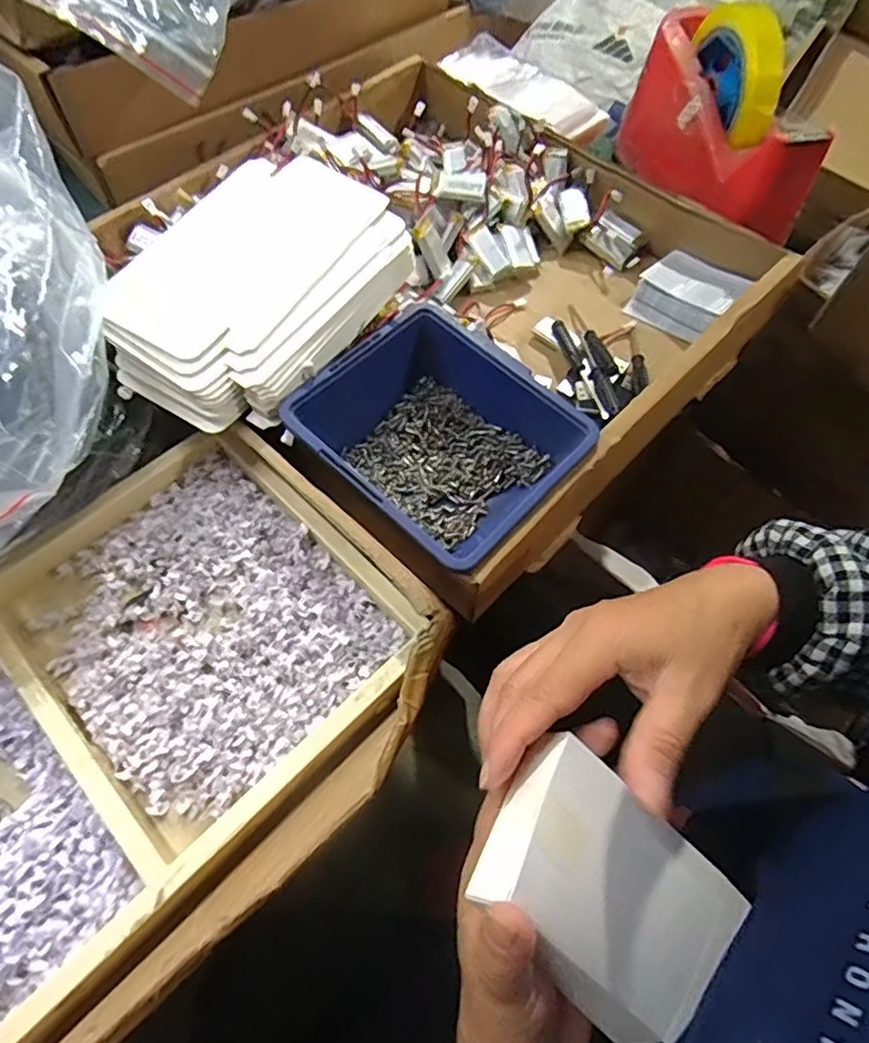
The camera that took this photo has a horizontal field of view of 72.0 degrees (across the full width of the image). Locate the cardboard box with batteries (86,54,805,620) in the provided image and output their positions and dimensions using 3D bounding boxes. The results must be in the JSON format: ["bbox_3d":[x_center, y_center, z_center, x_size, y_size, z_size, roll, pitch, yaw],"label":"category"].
[{"bbox_3d":[0.000,-0.174,0.423,0.370,0.067,0.341,40,68,18],"label":"cardboard box with batteries"}]

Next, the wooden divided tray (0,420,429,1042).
[{"bbox_3d":[-0.178,0.094,0.283,0.317,0.031,0.187,-41,70,-21],"label":"wooden divided tray"}]

